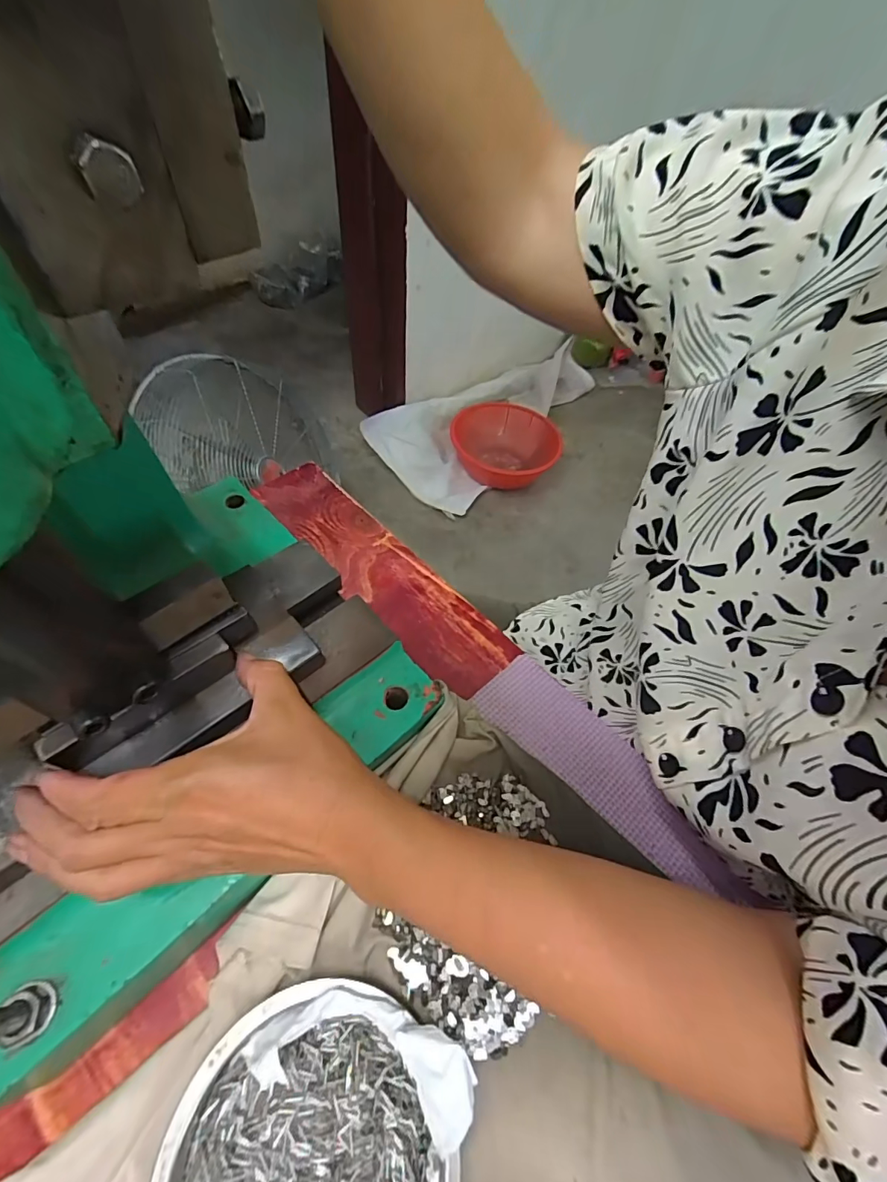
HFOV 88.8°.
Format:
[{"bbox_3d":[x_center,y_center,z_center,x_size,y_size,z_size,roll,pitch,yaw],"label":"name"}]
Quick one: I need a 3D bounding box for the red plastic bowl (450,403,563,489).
[{"bbox_3d":[0.212,-0.520,1.613,0.361,0.169,0.432,19,50,15],"label":"red plastic bowl"}]

